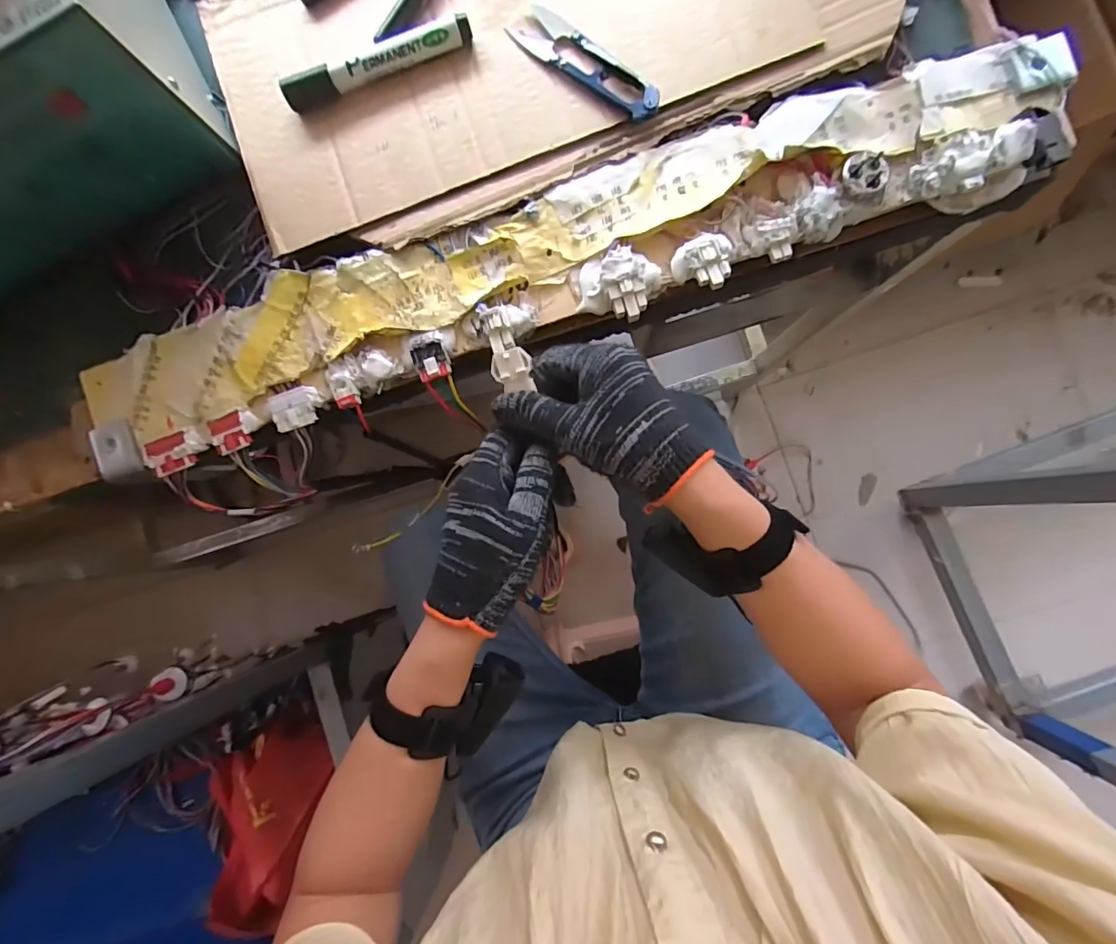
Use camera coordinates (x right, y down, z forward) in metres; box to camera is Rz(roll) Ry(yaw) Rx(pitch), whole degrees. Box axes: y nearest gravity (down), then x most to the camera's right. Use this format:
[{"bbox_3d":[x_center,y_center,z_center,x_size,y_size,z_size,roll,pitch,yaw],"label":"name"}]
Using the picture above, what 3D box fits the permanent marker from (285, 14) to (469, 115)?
[{"bbox_3d":[-0.120,-0.272,0.338,0.129,0.018,0.014,-18,84,4],"label":"permanent marker"}]

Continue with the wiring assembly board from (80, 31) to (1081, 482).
[{"bbox_3d":[-0.005,-0.131,0.341,0.686,0.043,0.115,-17,84,4],"label":"wiring assembly board"}]

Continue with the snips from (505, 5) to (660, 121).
[{"bbox_3d":[0.018,-0.265,0.329,0.112,0.009,0.029,42,90,7],"label":"snips"}]

